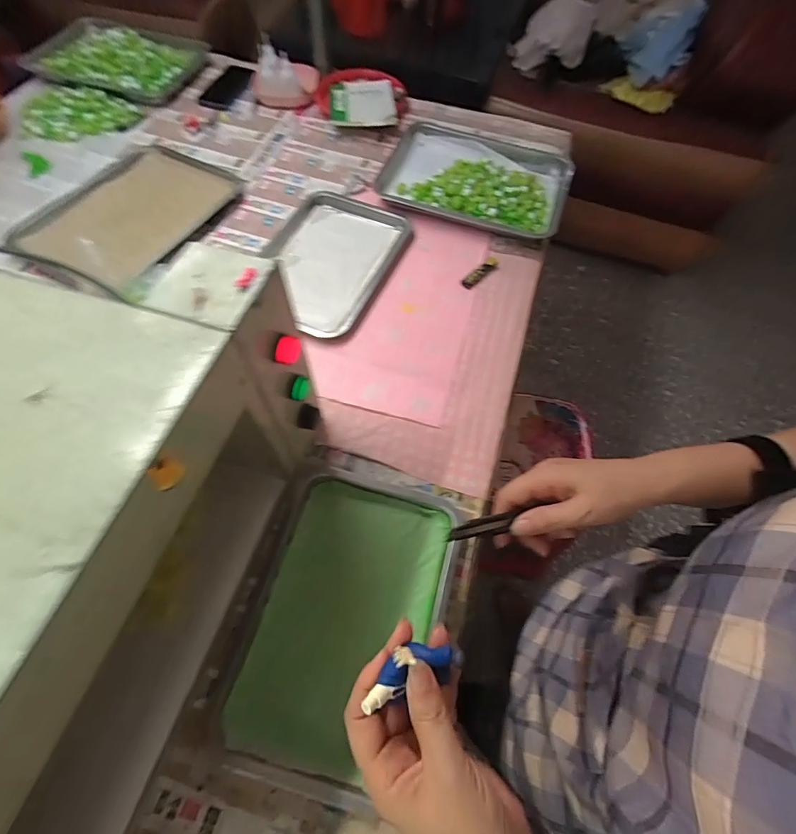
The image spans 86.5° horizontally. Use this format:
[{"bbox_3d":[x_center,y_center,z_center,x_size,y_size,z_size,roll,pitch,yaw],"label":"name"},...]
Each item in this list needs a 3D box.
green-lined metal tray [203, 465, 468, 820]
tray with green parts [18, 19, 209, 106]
[{"bbox_3d":[-0.059,0.221,0.484,0.204,0.032,0.307,16,63,5],"label":"green-lined metal tray"},{"bbox_3d":[-0.656,-0.839,0.977,0.375,0.045,0.244,17,63,5],"label":"tray with green parts"}]

